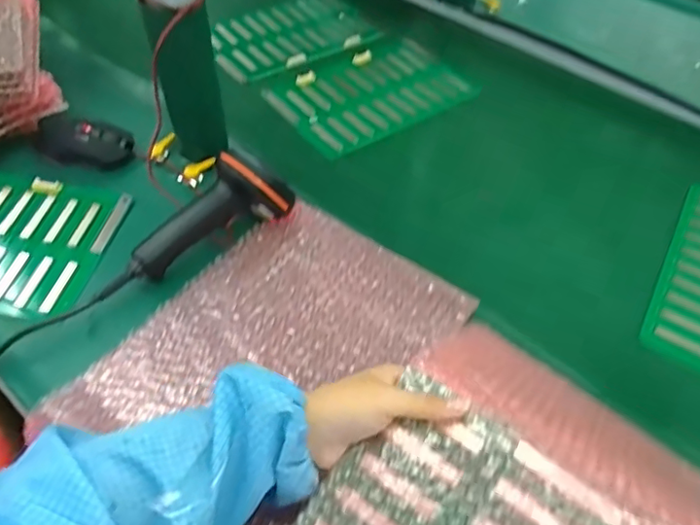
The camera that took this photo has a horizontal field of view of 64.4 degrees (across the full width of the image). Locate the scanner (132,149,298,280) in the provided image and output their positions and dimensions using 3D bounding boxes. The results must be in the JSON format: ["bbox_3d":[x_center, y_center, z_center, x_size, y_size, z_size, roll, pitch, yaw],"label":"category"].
[{"bbox_3d":[-0.143,-0.054,0.571,0.183,0.077,0.056,-29,57,-26],"label":"scanner"}]

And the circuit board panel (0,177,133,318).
[{"bbox_3d":[-0.391,-0.032,0.580,0.260,0.009,0.164,9,50,3],"label":"circuit board panel"}]

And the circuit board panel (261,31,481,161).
[{"bbox_3d":[0.032,-0.255,0.811,0.290,0.017,0.184,-30,58,-26],"label":"circuit board panel"}]

